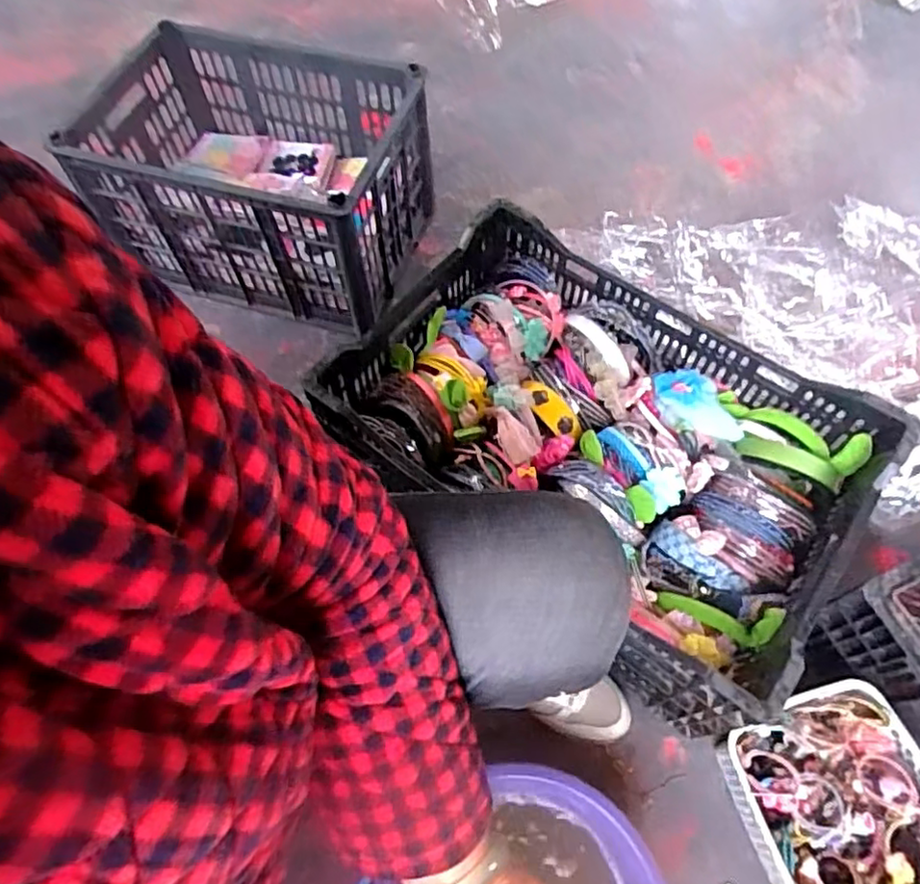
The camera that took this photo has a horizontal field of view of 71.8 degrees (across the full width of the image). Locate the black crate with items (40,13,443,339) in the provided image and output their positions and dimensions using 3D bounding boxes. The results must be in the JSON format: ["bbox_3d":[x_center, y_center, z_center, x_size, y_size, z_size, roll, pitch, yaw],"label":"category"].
[{"bbox_3d":[-0.329,-0.446,1.059,0.500,0.266,0.335,22,64,12],"label":"black crate with items"}]

